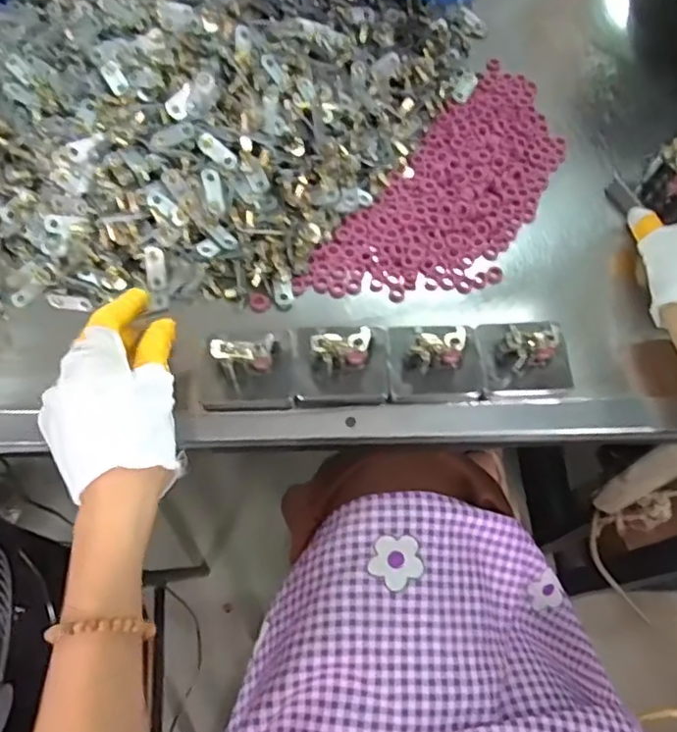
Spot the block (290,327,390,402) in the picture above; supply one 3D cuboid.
[{"bbox_3d":[0.001,-0.005,0.429,0.065,0.046,0.052,0,64,-2],"label":"block"}]

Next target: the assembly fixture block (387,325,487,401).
[{"bbox_3d":[0.069,-0.003,0.432,0.065,0.047,0.048,-1,64,-3],"label":"assembly fixture block"}]

